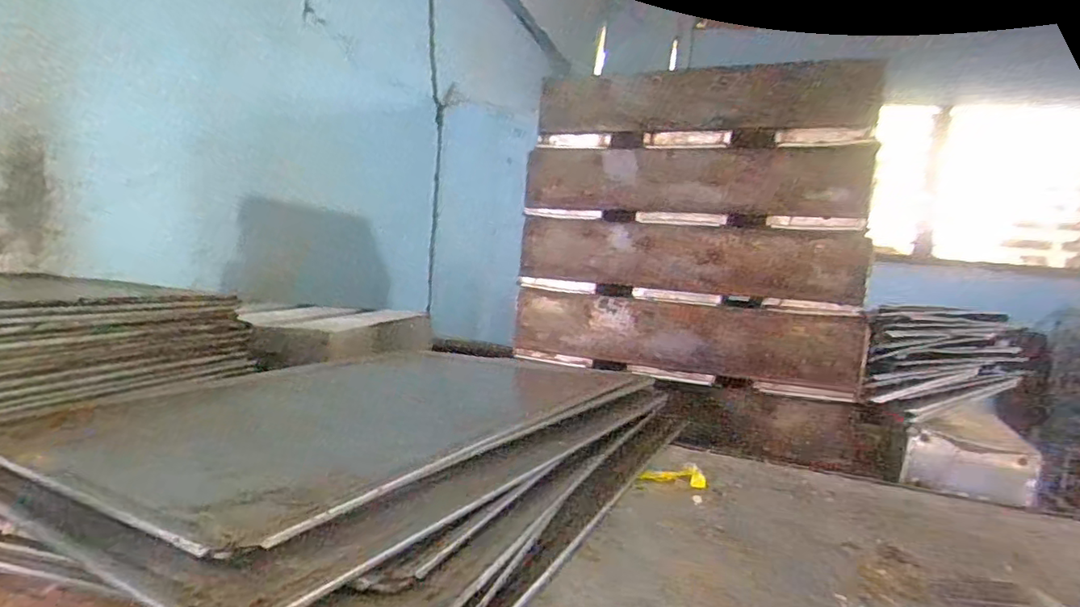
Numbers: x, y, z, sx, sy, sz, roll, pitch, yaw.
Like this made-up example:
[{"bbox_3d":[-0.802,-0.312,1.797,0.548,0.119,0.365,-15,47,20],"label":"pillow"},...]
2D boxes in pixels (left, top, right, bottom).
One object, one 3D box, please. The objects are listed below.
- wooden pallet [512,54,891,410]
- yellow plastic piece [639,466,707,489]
[{"bbox_3d":[0.170,-0.091,0.683,0.400,0.344,0.051,8,6,19],"label":"wooden pallet"},{"bbox_3d":[0.099,0.127,0.432,0.047,0.010,0.018,7,5,7],"label":"yellow plastic piece"}]

